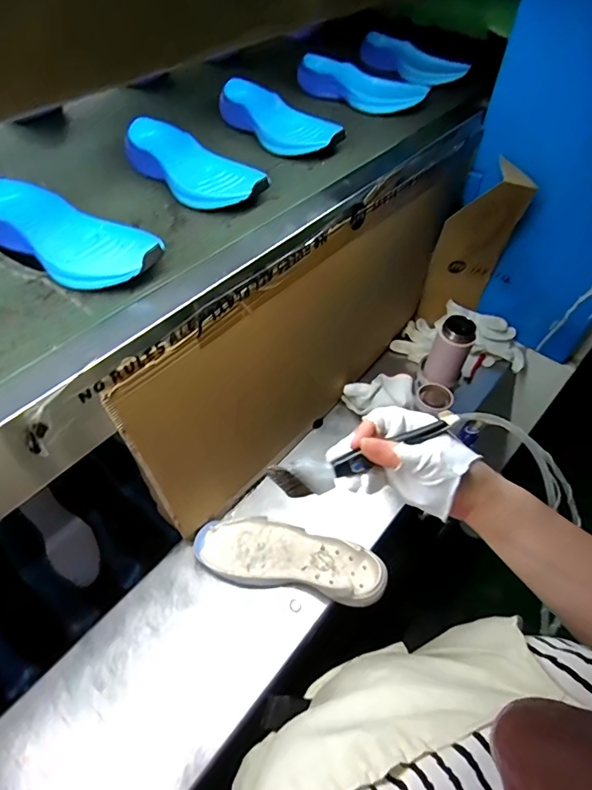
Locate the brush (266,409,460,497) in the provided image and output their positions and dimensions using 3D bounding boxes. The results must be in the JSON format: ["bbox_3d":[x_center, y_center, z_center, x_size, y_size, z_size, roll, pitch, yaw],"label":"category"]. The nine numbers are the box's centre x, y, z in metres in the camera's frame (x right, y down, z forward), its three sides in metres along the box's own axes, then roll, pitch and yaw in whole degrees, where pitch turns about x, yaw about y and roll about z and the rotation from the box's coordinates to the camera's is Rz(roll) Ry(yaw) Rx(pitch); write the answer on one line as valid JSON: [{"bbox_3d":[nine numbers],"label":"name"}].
[{"bbox_3d":[0.058,0.053,0.378,0.160,0.036,0.010,-16,14,-4],"label":"brush"}]

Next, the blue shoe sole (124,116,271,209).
[{"bbox_3d":[-0.130,-0.288,0.573,0.222,0.050,0.091,33,59,27],"label":"blue shoe sole"}]

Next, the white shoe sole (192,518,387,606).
[{"bbox_3d":[-0.011,0.243,0.687,0.278,0.035,0.095,6,50,8],"label":"white shoe sole"}]

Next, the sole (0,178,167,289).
[{"bbox_3d":[-0.234,-0.162,0.467,0.206,0.055,0.082,23,55,21],"label":"sole"}]

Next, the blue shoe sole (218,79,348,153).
[{"bbox_3d":[-0.025,-0.393,0.655,0.081,0.052,0.217,-33,55,-22],"label":"blue shoe sole"}]

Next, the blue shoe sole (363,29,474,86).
[{"bbox_3d":[0.202,-0.588,0.801,0.080,0.042,0.201,-23,52,-16],"label":"blue shoe sole"}]

